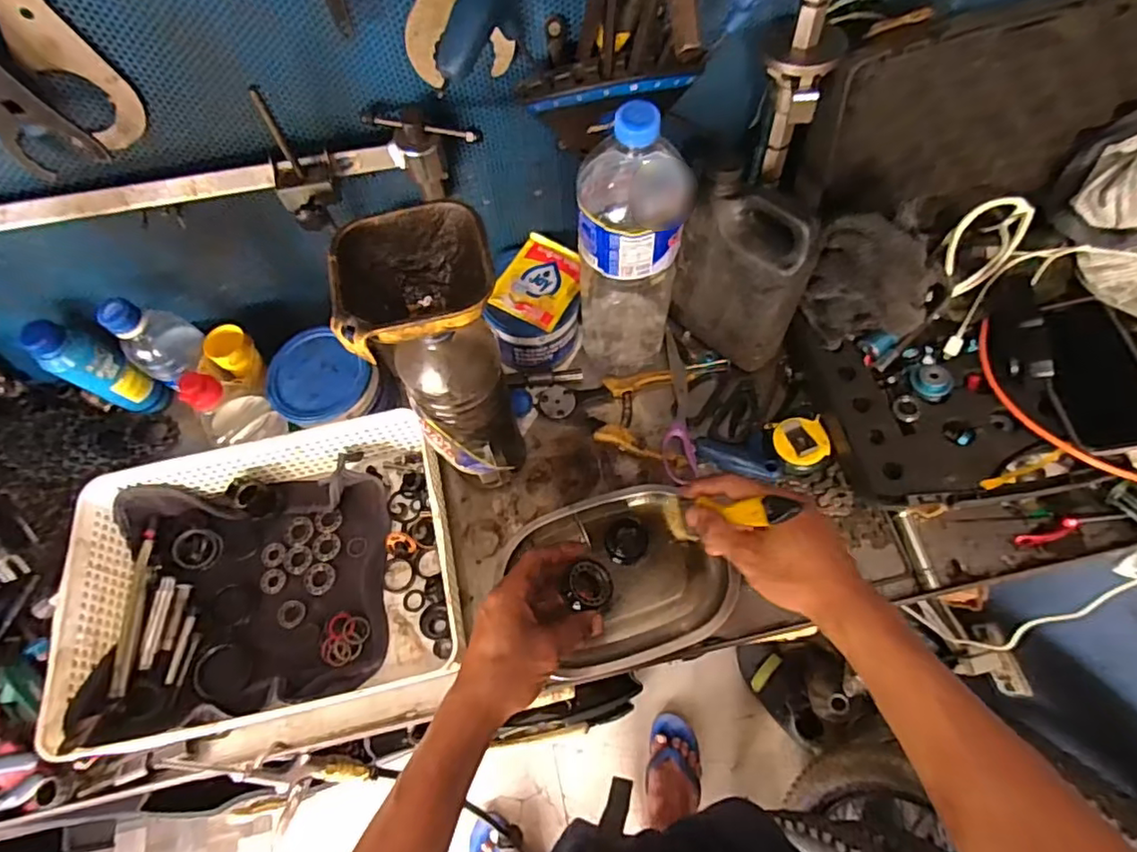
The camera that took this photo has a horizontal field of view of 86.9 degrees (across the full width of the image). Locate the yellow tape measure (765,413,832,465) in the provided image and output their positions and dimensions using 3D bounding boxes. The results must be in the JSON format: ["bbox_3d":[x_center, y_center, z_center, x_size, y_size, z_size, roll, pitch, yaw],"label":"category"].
[{"bbox_3d":[0.237,0.018,0.616,0.054,0.027,0.051,-9,65,-1],"label":"yellow tape measure"}]

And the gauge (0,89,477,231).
[{"bbox_3d":[-0.279,-0.179,0.462,0.407,0.114,0.060,-15,65,-4],"label":"gauge"}]

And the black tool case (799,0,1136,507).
[{"bbox_3d":[0.409,-0.135,0.516,0.335,0.262,0.318,-12,65,-2],"label":"black tool case"}]

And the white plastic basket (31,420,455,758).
[{"bbox_3d":[-0.274,0.132,0.561,0.321,0.081,0.252,-13,65,-3],"label":"white plastic basket"}]

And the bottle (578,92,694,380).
[{"bbox_3d":[0.056,-0.160,0.552,0.088,0.304,0.105,-3,65,2],"label":"bottle"}]

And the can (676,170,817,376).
[{"bbox_3d":[0.174,-0.147,0.604,0.072,0.189,0.127,-43,70,-15],"label":"can"}]

